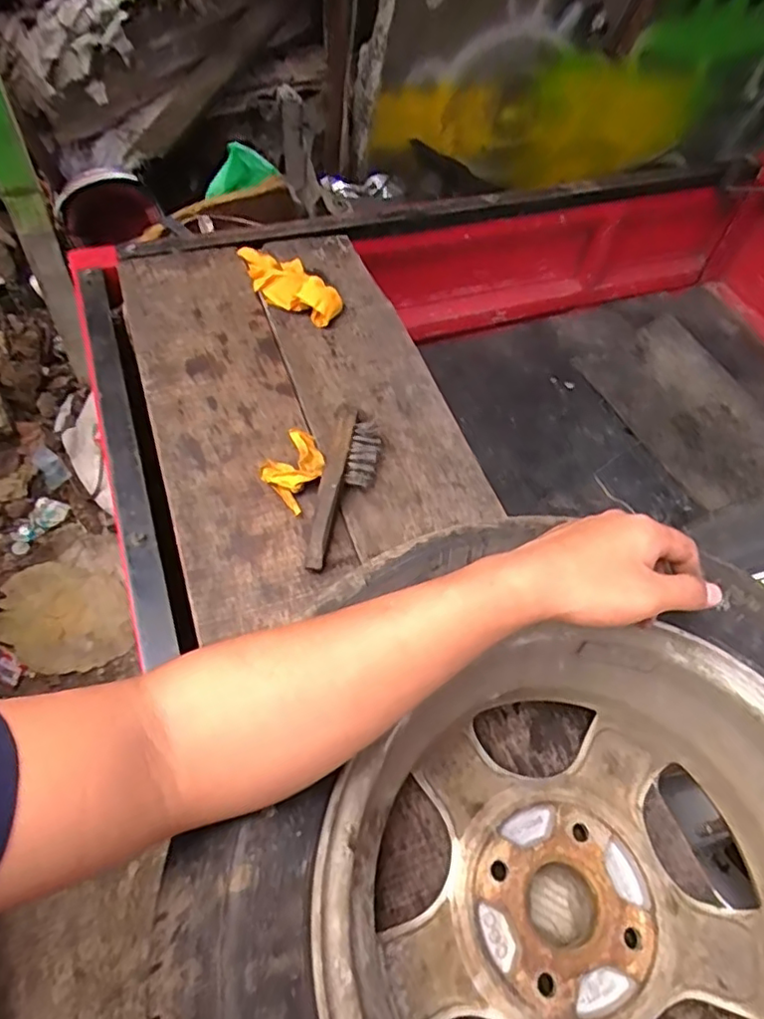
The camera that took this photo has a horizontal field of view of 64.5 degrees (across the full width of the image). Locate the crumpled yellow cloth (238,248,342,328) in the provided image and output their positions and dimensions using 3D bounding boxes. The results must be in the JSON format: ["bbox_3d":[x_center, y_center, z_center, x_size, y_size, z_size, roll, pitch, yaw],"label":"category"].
[{"bbox_3d":[-0.135,-0.303,0.823,0.176,0.049,0.065,27,53,17],"label":"crumpled yellow cloth"}]

